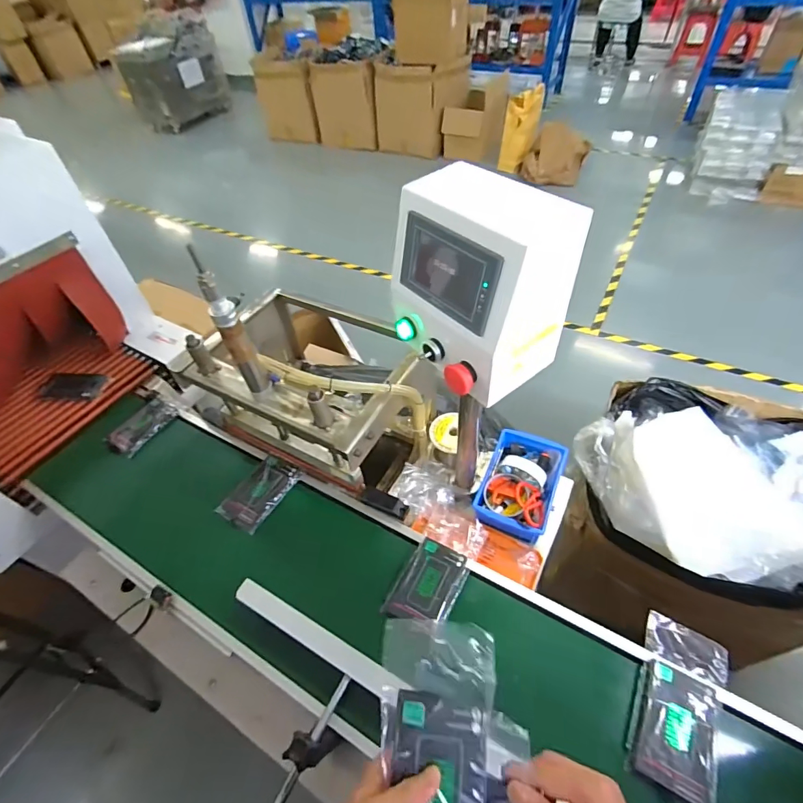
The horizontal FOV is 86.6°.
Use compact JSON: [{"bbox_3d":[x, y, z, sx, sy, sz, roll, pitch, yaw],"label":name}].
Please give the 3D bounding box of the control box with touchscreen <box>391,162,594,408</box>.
[{"bbox_3d":[0.082,-0.137,0.502,0.141,0.185,0.184,-33,54,-21],"label":"control box with touchscreen"}]

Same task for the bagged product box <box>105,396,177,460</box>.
[{"bbox_3d":[-0.579,0.054,0.953,0.094,0.034,0.150,19,54,20],"label":"bagged product box"}]

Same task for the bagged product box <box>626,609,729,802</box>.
[{"bbox_3d":[0.371,0.399,0.567,0.095,0.031,0.205,20,54,21],"label":"bagged product box"}]

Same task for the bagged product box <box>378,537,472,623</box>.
[{"bbox_3d":[0.045,0.295,0.686,0.092,0.010,0.137,22,55,22],"label":"bagged product box"}]

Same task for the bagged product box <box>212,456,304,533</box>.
[{"bbox_3d":[-0.272,0.176,0.823,0.094,0.022,0.147,26,57,24],"label":"bagged product box"}]

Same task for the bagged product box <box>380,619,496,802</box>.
[{"bbox_3d":[0.033,0.297,0.369,0.096,0.027,0.190,-1,71,5],"label":"bagged product box"}]

